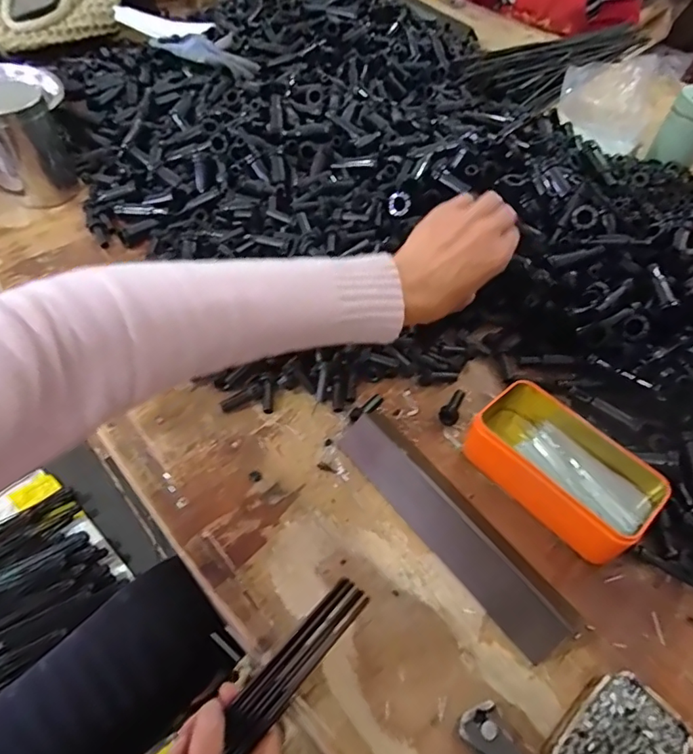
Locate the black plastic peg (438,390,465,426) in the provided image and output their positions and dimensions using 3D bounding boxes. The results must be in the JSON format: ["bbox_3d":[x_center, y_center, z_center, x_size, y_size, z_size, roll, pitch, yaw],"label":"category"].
[{"bbox_3d":[0.101,0.026,0.476,0.017,0.012,0.041,25,55,15],"label":"black plastic peg"}]

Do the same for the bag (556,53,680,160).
[{"bbox_3d":[0.375,-0.390,0.708,0.075,0.116,0.140,-20,56,-18],"label":"bag"}]

